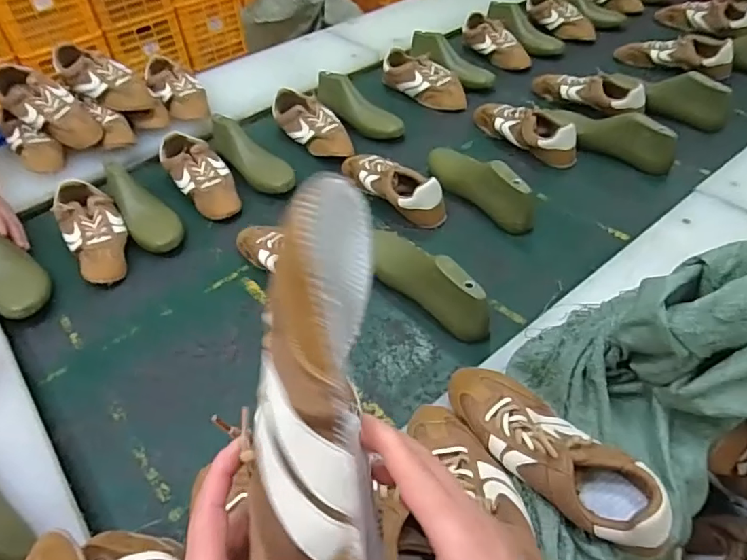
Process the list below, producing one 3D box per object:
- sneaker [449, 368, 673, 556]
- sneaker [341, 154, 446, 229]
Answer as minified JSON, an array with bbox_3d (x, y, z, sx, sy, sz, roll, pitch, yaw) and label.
[{"bbox_3d":[0.178,0.173,0.559,0.103,0.076,0.257,-32,53,-22],"label":"sneaker"},{"bbox_3d":[0.031,-0.189,1.001,0.082,0.071,0.250,-32,53,-22],"label":"sneaker"}]

